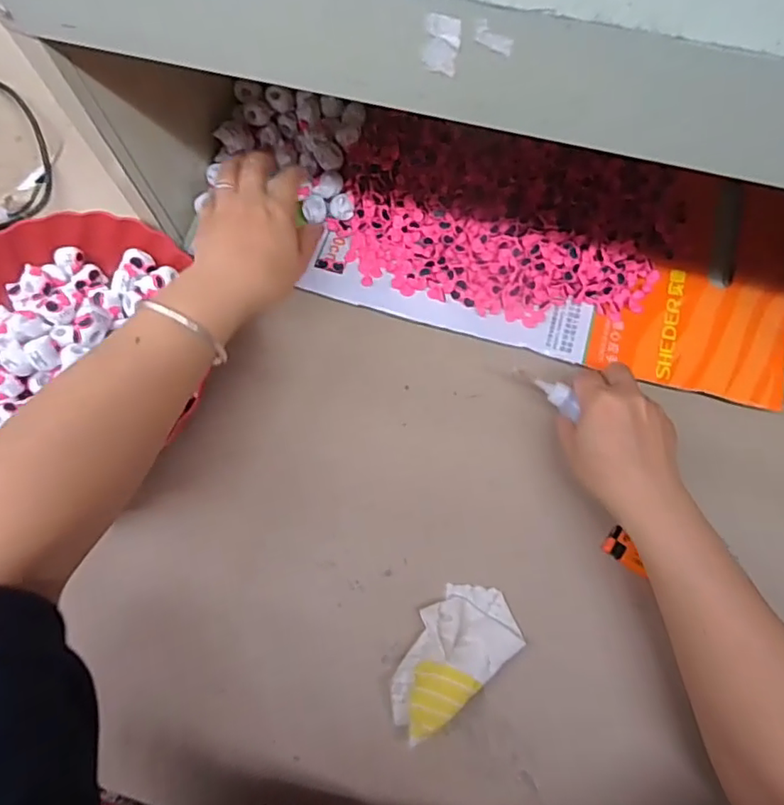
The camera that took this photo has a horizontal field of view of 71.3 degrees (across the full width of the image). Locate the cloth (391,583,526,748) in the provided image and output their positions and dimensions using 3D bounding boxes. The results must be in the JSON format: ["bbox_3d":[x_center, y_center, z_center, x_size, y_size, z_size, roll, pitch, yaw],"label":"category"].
[{"bbox_3d":[0.040,0.176,0.385,0.107,0.032,0.061,-38,76,-11],"label":"cloth"}]

